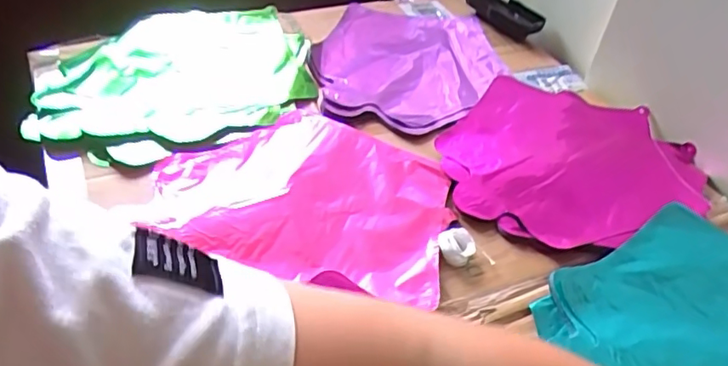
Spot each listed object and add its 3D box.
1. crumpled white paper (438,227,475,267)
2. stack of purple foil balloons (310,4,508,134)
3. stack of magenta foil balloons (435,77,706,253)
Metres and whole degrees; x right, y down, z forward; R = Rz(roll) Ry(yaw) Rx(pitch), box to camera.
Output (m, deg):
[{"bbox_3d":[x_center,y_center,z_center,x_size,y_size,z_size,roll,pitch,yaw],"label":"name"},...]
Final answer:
[{"bbox_3d":[0.073,0.048,0.447,0.028,0.014,0.029,17,42,10],"label":"crumpled white paper"},{"bbox_3d":[0.052,-0.144,0.641,0.199,0.019,0.261,12,42,4],"label":"stack of purple foil balloons"},{"bbox_3d":[0.199,-0.024,0.546,0.223,0.010,0.252,27,45,20],"label":"stack of magenta foil balloons"}]

